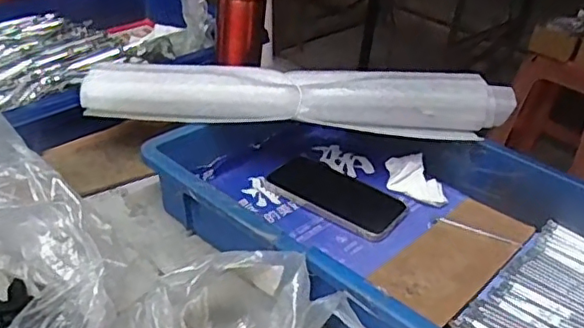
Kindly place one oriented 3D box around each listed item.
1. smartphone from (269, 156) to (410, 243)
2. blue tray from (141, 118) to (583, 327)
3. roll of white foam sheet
[{"bbox_3d":[0.051,0.031,0.633,0.142,0.012,0.081,26,40,29],"label":"smartphone"},{"bbox_3d":[0.096,0.052,0.561,0.436,0.084,0.279,29,41,32],"label":"blue tray"},{"bbox_3d":[0.008,-0.069,0.614,0.438,0.051,0.054,4,33,-5],"label":"roll of white foam sheet"}]

